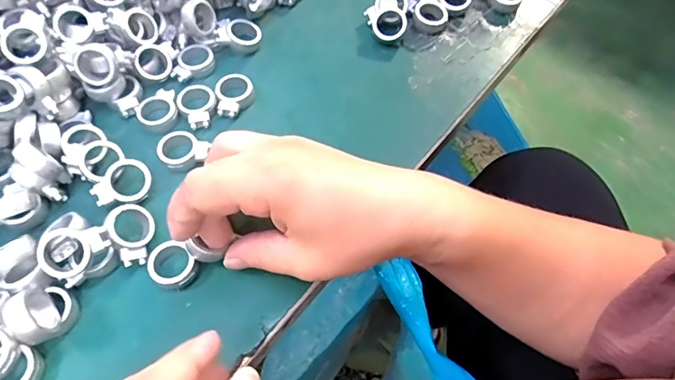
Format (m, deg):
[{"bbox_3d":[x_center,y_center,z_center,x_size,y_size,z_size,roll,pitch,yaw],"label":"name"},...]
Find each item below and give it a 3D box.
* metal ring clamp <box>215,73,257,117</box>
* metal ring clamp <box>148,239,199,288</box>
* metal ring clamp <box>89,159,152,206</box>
[{"bbox_3d":[-0.070,-0.064,0.319,0.025,0.011,0.032,-1,59,-1],"label":"metal ring clamp"},{"bbox_3d":[-0.091,0.041,0.255,0.023,0.011,0.027,-35,66,-19],"label":"metal ring clamp"},{"bbox_3d":[-0.128,-0.003,0.276,0.034,0.008,0.025,-35,86,-15],"label":"metal ring clamp"}]

